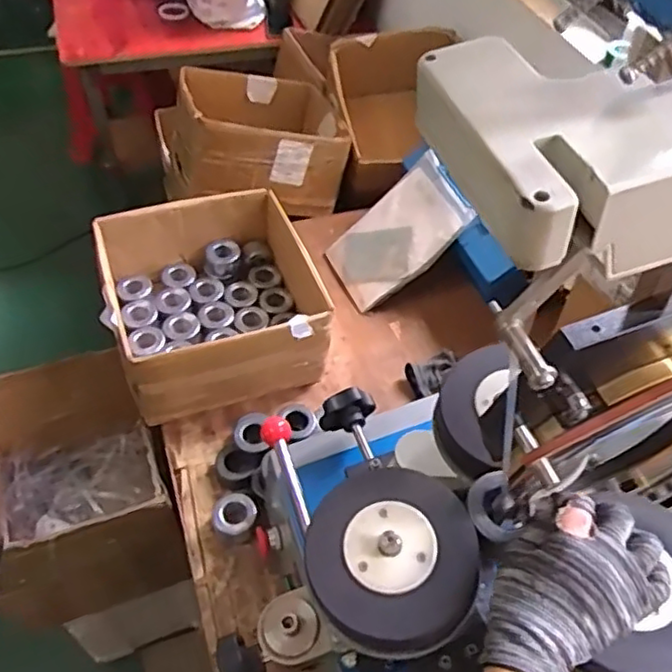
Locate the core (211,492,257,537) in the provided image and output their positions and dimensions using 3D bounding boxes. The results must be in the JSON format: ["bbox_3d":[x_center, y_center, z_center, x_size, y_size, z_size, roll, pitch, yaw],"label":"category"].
[{"bbox_3d":[-0.144,0.252,0.912,0.062,0.030,0.066,2,50,-2],"label":"core"}]

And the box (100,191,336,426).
[{"bbox_3d":[-0.196,-0.065,1.080,0.348,0.152,0.326,-15,52,-16],"label":"box"}]

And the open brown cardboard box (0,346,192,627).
[{"bbox_3d":[-0.453,0.261,1.093,0.295,0.287,0.331,-17,53,-18],"label":"open brown cardboard box"}]

